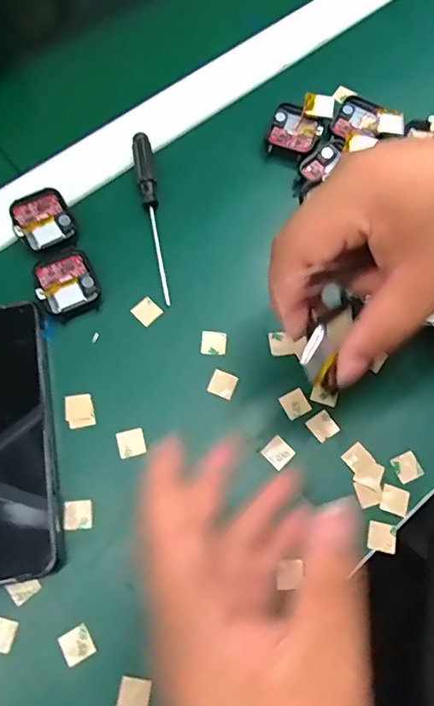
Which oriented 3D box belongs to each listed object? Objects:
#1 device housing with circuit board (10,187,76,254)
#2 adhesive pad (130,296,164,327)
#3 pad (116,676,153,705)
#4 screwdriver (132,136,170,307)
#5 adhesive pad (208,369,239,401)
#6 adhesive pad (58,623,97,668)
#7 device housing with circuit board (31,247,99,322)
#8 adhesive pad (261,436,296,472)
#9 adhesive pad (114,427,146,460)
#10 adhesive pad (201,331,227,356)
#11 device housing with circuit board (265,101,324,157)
[{"bbox_3d":[-0.118,-0.090,0.340,0.038,0.007,0.043,-27,73,-11],"label":"device housing with circuit board"},{"bbox_3d":[-0.046,-0.028,0.327,0.016,0.004,0.016,43,75,12],"label":"adhesive pad"},{"bbox_3d":[-0.042,0.173,0.253,0.016,0.004,0.016,5,68,11],"label":"pad"},{"bbox_3d":[-0.044,-0.096,0.345,0.013,0.010,0.129,-9,71,-5],"label":"screwdriver"},{"bbox_3d":[0.004,0.019,0.313,0.016,0.004,0.016,22,71,6],"label":"adhesive pad"},{"bbox_3d":[-0.073,0.153,0.263,0.015,0.004,0.015,-28,74,-11],"label":"adhesive pad"},{"bbox_3d":[-0.098,-0.045,0.325,0.037,0.006,0.047,-27,73,-11],"label":"device housing with circuit board"},{"bbox_3d":[0.037,0.059,0.299,0.016,0.004,0.016,41,74,12],"label":"adhesive pad"},{"bbox_3d":[-0.051,0.053,0.298,0.016,0.004,0.016,-14,71,-6],"label":"adhesive pad"},{"bbox_3d":[-0.002,-0.007,0.321,0.016,0.004,0.016,3,70,-1],"label":"adhesive pad"},{"bbox_3d":[0.057,-0.164,0.371,0.037,0.008,0.043,23,71,6],"label":"device housing with circuit board"}]

